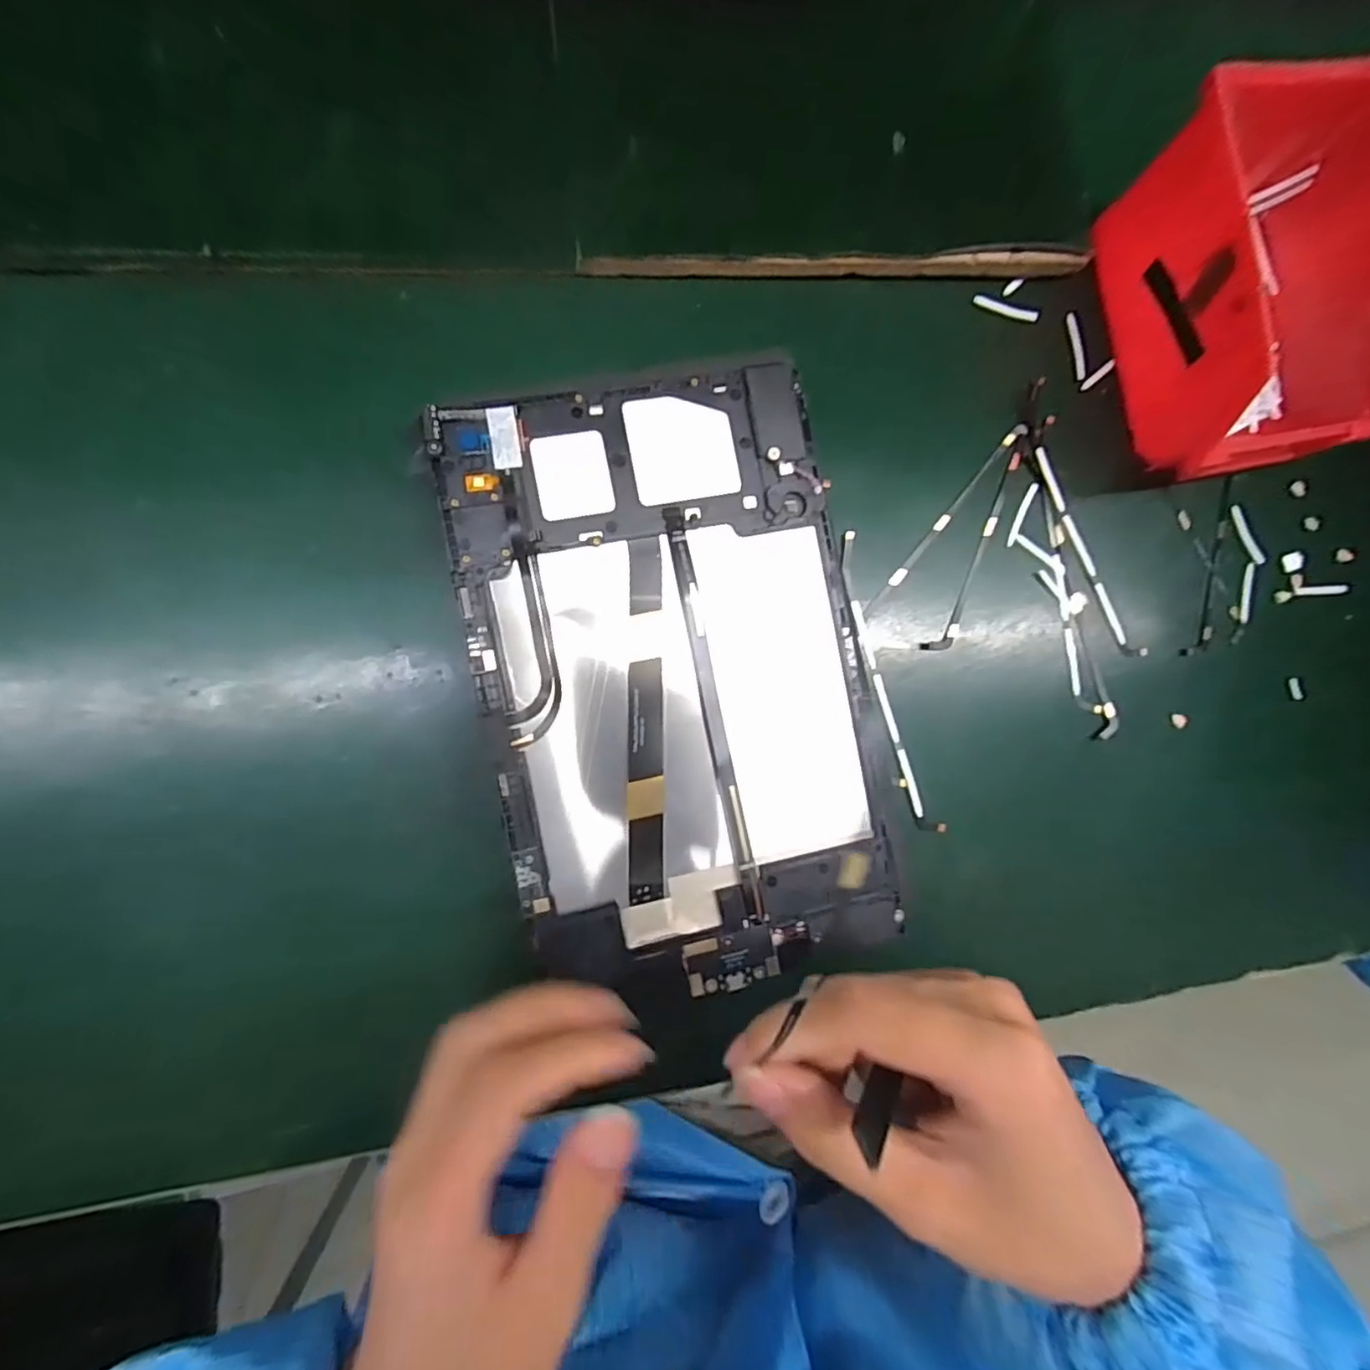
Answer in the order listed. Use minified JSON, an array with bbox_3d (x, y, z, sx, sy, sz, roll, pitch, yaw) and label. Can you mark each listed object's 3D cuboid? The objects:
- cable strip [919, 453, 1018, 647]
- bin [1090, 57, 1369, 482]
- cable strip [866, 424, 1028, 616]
[{"bbox_3d":[0.140,-0.062,0.295,0.013,0.004,0.105,27,86,-8],"label":"cable strip"},{"bbox_3d":[0.259,-0.179,0.278,0.107,0.067,0.154,-11,92,-9],"label":"bin"},{"bbox_3d":[0.123,-0.079,0.293,0.007,0.005,0.120,42,84,-7],"label":"cable strip"}]

